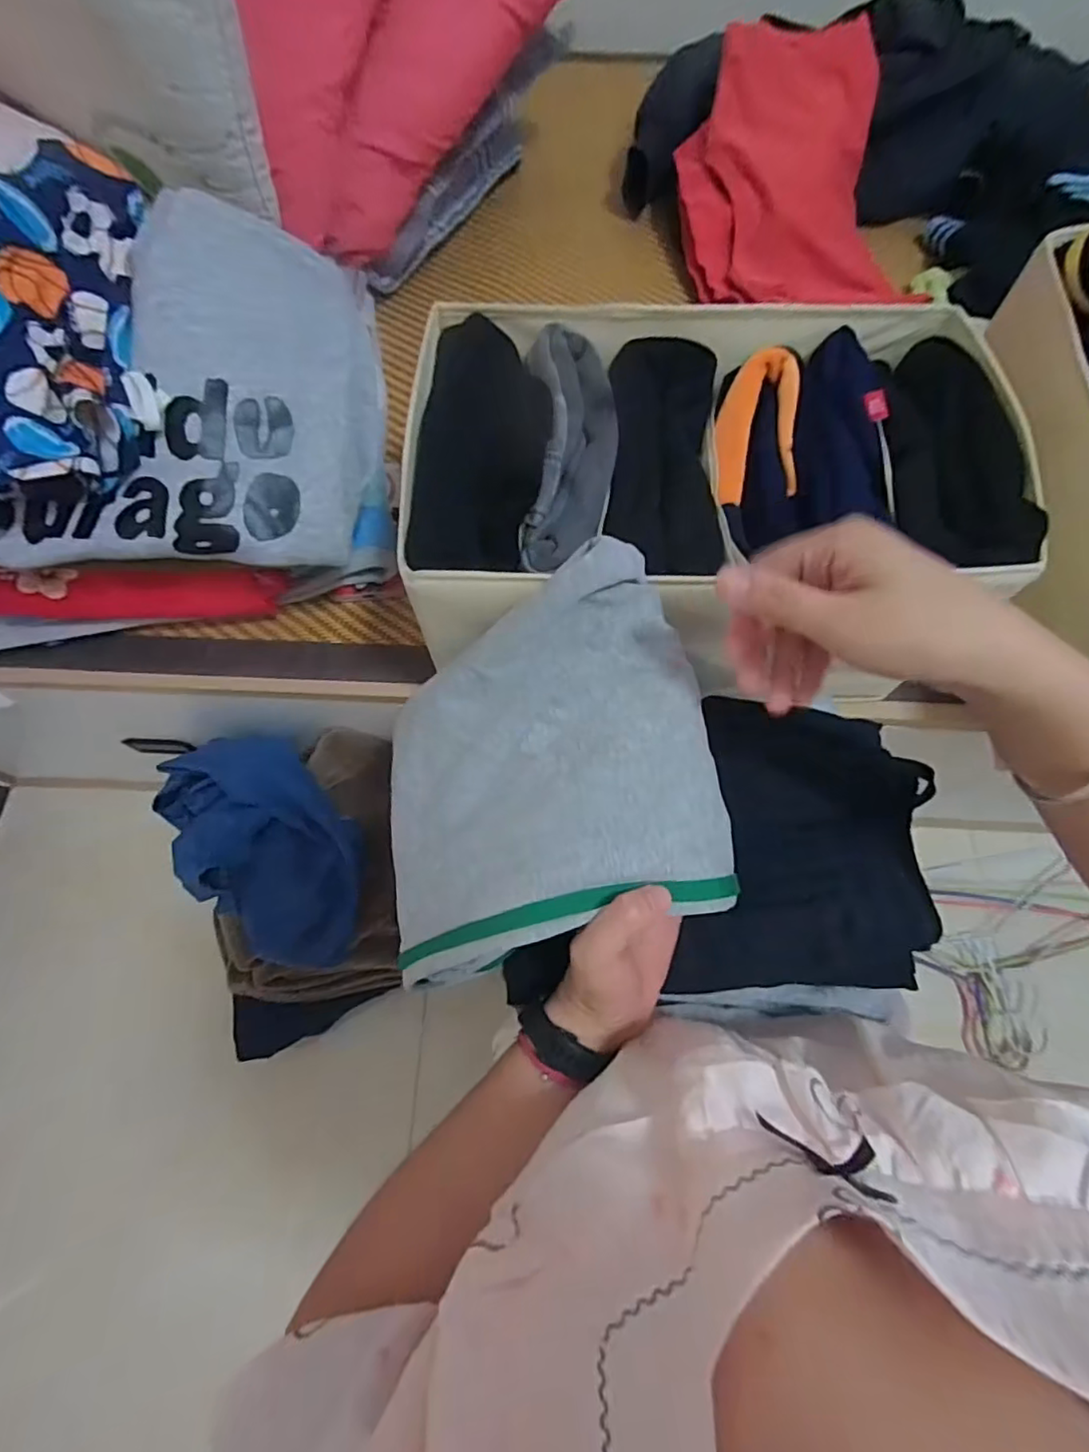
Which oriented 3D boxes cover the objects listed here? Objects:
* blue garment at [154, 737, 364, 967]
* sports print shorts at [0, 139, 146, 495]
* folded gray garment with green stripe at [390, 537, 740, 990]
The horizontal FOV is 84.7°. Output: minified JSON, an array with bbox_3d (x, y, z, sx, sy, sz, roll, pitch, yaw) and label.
[{"bbox_3d":[-0.272,0.123,0.599,0.153,0.091,0.244,-36,96,-5],"label":"blue garment"},{"bbox_3d":[-0.372,-0.263,0.409,0.185,0.088,0.240,0,68,0],"label":"sports print shorts"},{"bbox_3d":[-0.013,0.028,0.353,0.212,0.067,0.196,-22,65,20],"label":"folded gray garment with green stripe"}]

